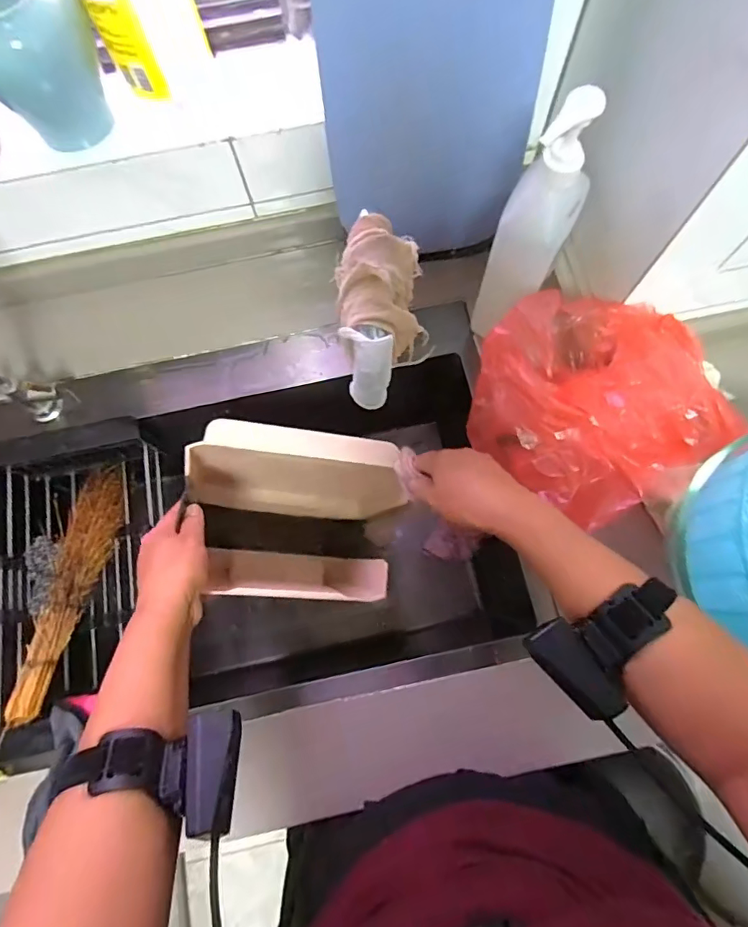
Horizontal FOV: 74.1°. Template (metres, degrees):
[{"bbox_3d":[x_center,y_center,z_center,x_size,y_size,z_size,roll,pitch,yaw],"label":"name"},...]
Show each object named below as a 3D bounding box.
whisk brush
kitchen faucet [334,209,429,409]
[{"bbox_3d":[-0.371,0.144,0.603,0.060,0.039,0.298,2,59,2],"label":"whisk brush"},{"bbox_3d":[0.005,-0.123,0.391,0.068,0.065,0.147,3,90,2],"label":"kitchen faucet"}]

